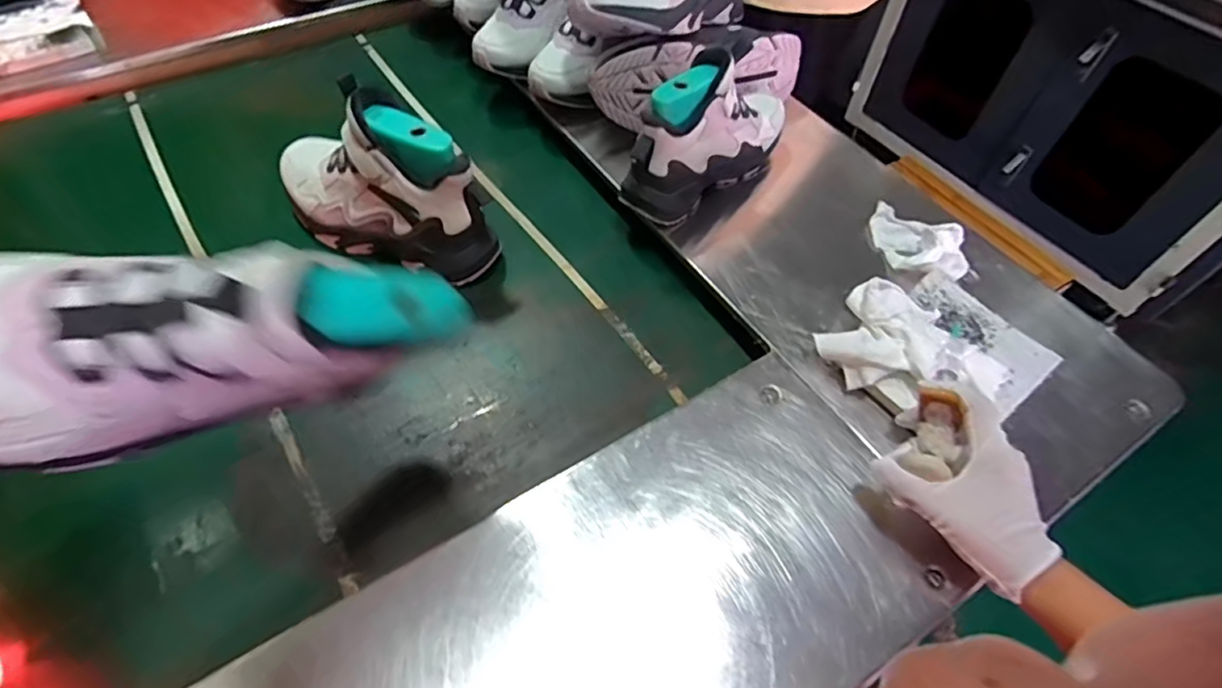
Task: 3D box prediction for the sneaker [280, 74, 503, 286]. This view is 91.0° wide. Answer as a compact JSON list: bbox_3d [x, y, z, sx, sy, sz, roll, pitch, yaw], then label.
[{"bbox_3d":[-0.240,-0.164,0.593,0.244,0.152,0.089,30,59,18],"label":"sneaker"}]

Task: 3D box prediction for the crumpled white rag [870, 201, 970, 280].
[{"bbox_3d":[0.320,-0.103,0.623,0.097,0.030,0.074,18,56,11],"label":"crumpled white rag"}]

